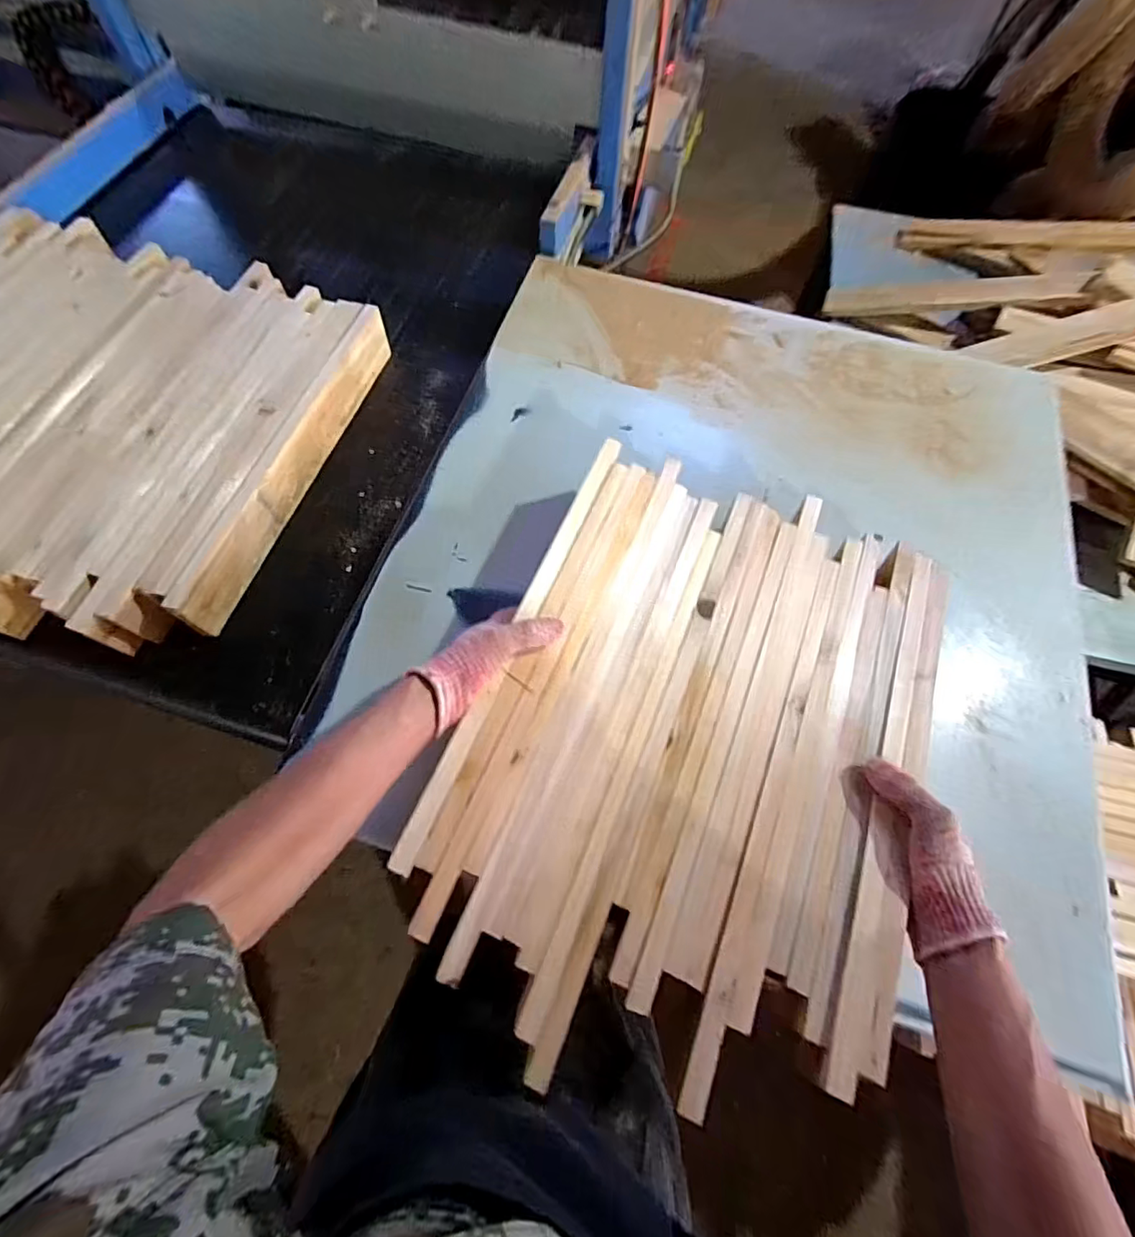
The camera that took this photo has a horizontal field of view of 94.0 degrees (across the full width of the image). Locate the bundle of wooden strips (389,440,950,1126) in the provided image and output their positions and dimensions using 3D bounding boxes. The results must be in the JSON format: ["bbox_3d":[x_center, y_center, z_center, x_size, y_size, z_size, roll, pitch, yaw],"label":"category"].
[{"bbox_3d":[0.122,0.097,0.494,0.381,0.037,0.530,21,67,11],"label":"bundle of wooden strips"}]

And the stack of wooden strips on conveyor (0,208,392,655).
[{"bbox_3d":[-0.649,-0.275,0.684,0.638,0.103,0.563,14,71,11],"label":"stack of wooden strips on conveyor"}]

